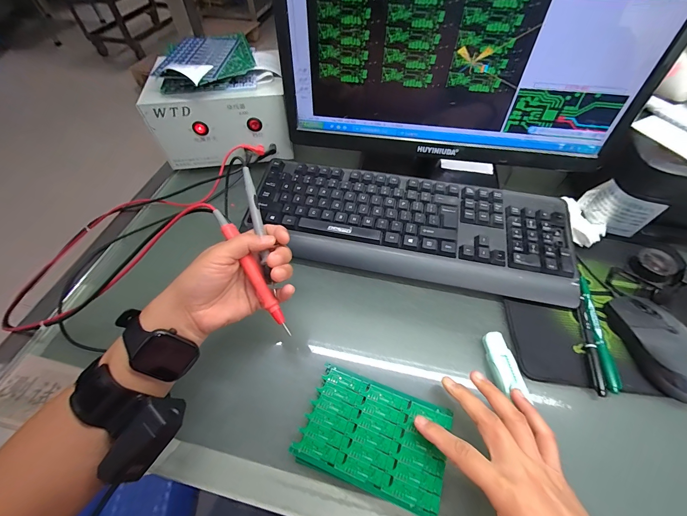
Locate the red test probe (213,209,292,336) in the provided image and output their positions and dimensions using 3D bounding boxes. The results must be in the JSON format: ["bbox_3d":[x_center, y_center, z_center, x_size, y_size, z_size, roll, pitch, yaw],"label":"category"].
[{"bbox_3d":[-0.089,0.013,0.290,0.014,0.018,0.140,-29,82,-18],"label":"red test probe"}]

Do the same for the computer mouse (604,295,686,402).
[{"bbox_3d":[0.338,0.090,0.322,0.055,0.032,0.112,3,55,2],"label":"computer mouse"}]

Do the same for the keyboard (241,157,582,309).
[{"bbox_3d":[0.087,-0.045,0.414,0.422,0.042,0.152,9,56,7],"label":"keyboard"}]

